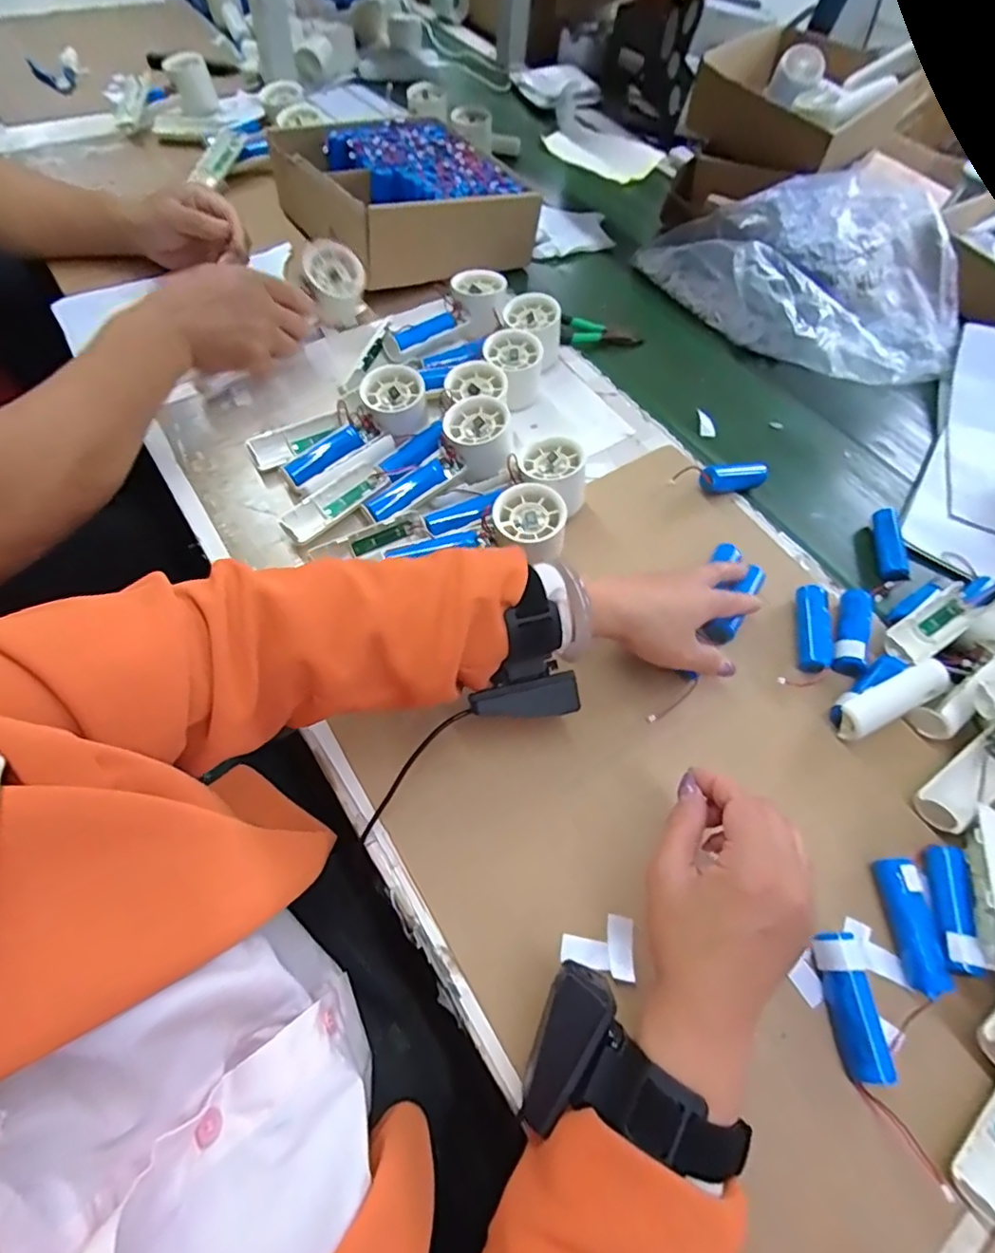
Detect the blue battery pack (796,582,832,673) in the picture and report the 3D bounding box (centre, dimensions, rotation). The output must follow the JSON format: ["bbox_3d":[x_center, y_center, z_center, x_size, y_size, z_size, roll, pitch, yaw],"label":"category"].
[{"bbox_3d":[0.255,0.001,0.457,0.020,0.023,0.074,13,60,1],"label":"blue battery pack"}]

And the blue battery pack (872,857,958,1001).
[{"bbox_3d":[0.260,0.186,0.351,0.023,0.025,0.073,1,60,-6],"label":"blue battery pack"}]

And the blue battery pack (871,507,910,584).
[{"bbox_3d":[0.362,-0.074,0.520,0.024,0.020,0.075,10,60,-1],"label":"blue battery pack"}]

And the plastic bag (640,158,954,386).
[{"bbox_3d":[0.376,-0.417,0.673,0.355,0.104,0.238,-1,61,-7],"label":"plastic bag"}]

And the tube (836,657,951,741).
[{"bbox_3d":[0.298,0.055,0.425,0.095,0.023,0.026,-22,65,-17],"label":"tube"}]

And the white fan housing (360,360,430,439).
[{"bbox_3d":[-0.095,-0.212,0.520,0.056,0.032,0.061,-12,63,-13],"label":"white fan housing"}]

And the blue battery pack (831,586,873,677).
[{"bbox_3d":[0.288,0.004,0.457,0.026,0.020,0.077,24,61,7],"label":"blue battery pack"}]

